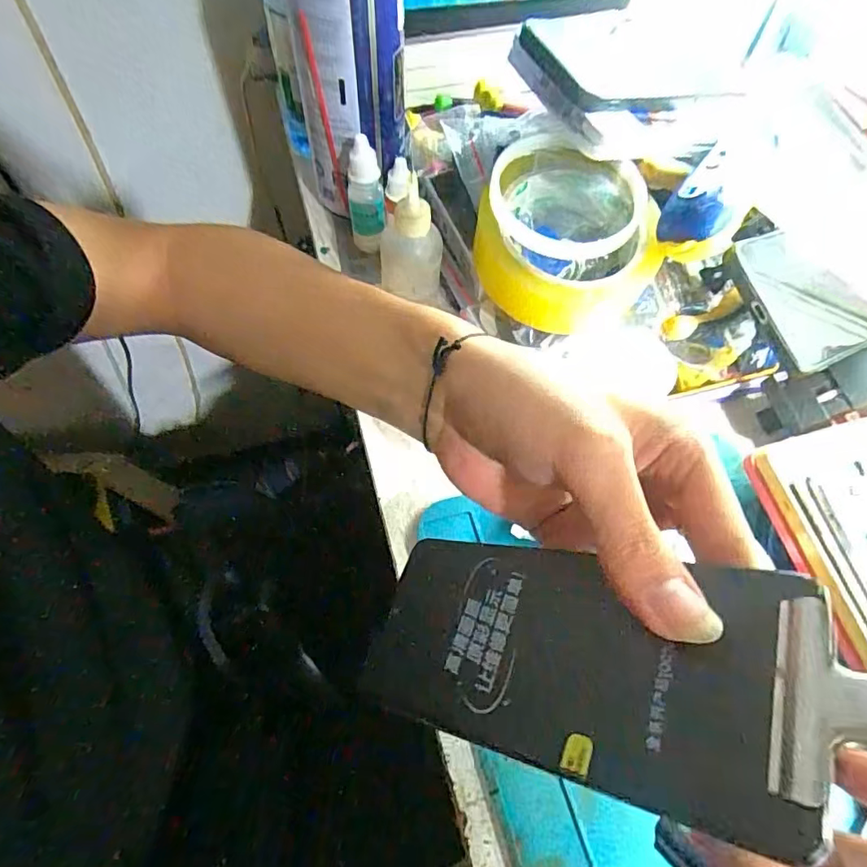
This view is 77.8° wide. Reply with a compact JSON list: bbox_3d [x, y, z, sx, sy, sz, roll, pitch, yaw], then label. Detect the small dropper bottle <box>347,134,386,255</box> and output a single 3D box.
[{"bbox_3d":[-0.043,-0.147,0.344,0.021,0.074,0.024,-8,65,-7],"label":"small dropper bottle"}]

